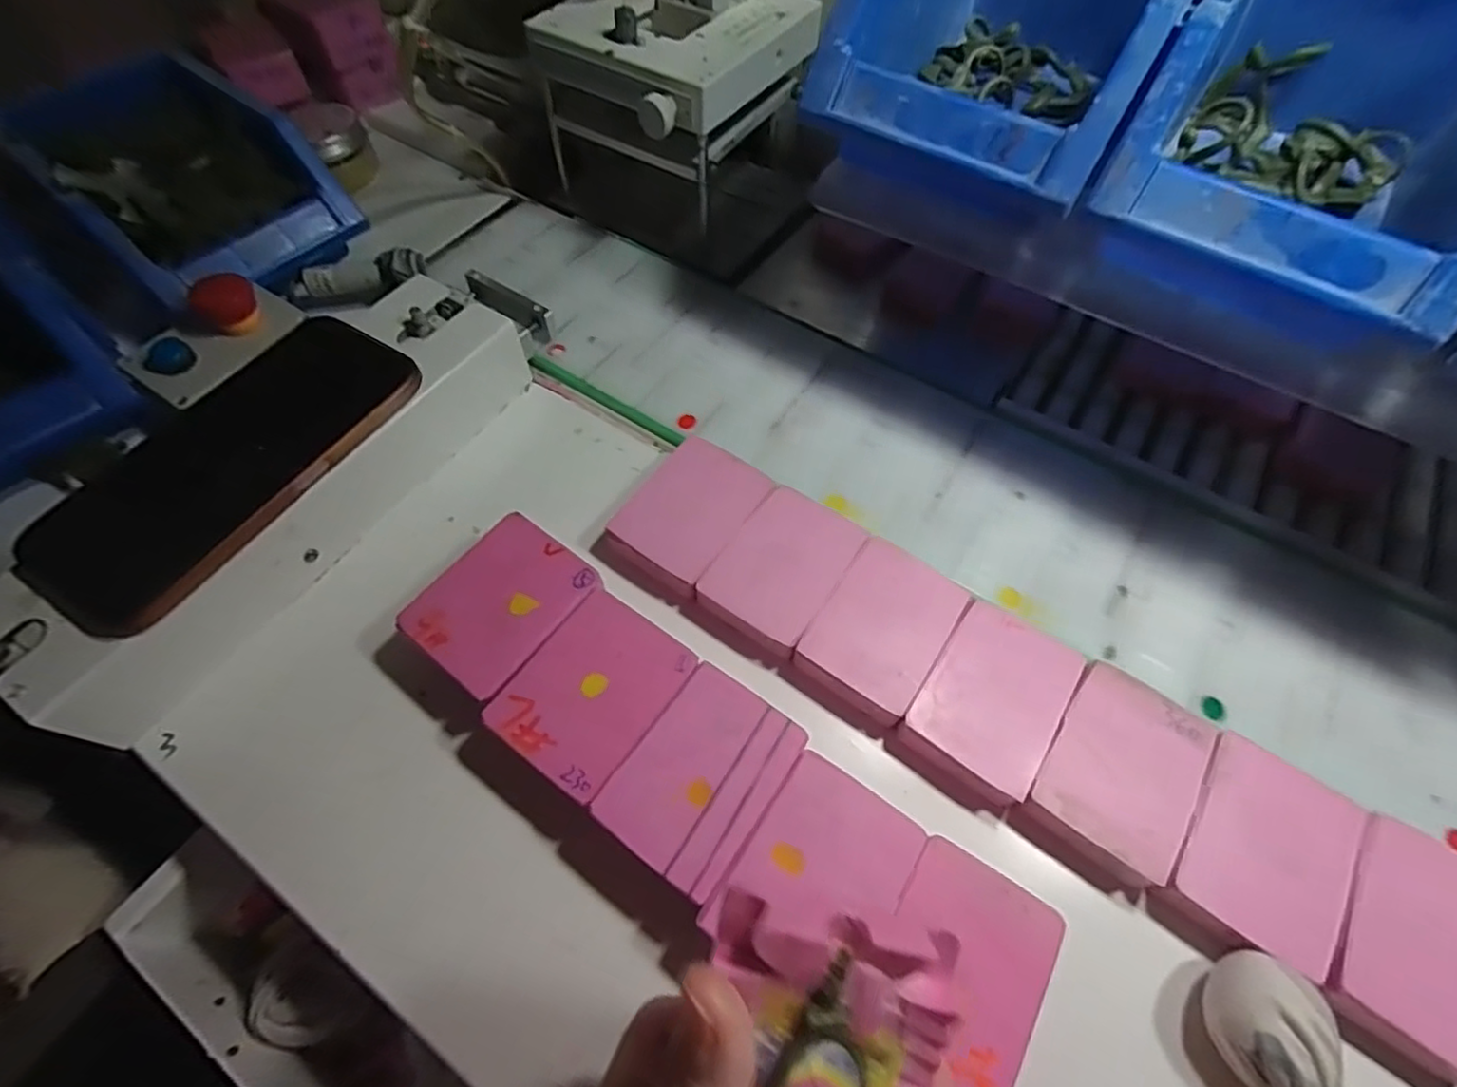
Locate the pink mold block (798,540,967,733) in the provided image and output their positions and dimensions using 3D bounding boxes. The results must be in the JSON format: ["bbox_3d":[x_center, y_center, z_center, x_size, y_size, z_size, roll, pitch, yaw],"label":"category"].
[{"bbox_3d":[0.069,0.039,0.290,0.053,0.014,0.075,32,66,16],"label":"pink mold block"}]

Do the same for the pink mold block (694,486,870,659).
[{"bbox_3d":[0.026,0.012,0.303,0.053,0.015,0.074,34,66,17],"label":"pink mold block"}]

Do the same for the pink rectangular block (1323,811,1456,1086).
[{"bbox_3d":[0.251,0.146,0.231,0.055,0.017,0.074,33,66,16],"label":"pink rectangular block"}]

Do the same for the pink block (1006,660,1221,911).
[{"bbox_3d":[0.160,0.094,0.260,0.054,0.015,0.079,33,66,16],"label":"pink block"}]

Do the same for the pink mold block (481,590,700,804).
[{"bbox_3d":[-0.055,0.065,0.269,0.057,0.031,0.070,33,66,16],"label":"pink mold block"}]

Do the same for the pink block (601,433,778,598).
[{"bbox_3d":[-0.019,-0.015,0.316,0.054,0.018,0.076,33,66,16],"label":"pink block"}]

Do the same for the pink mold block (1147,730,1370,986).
[{"bbox_3d":[0.204,0.122,0.244,0.054,0.015,0.079,33,66,16],"label":"pink mold block"}]

